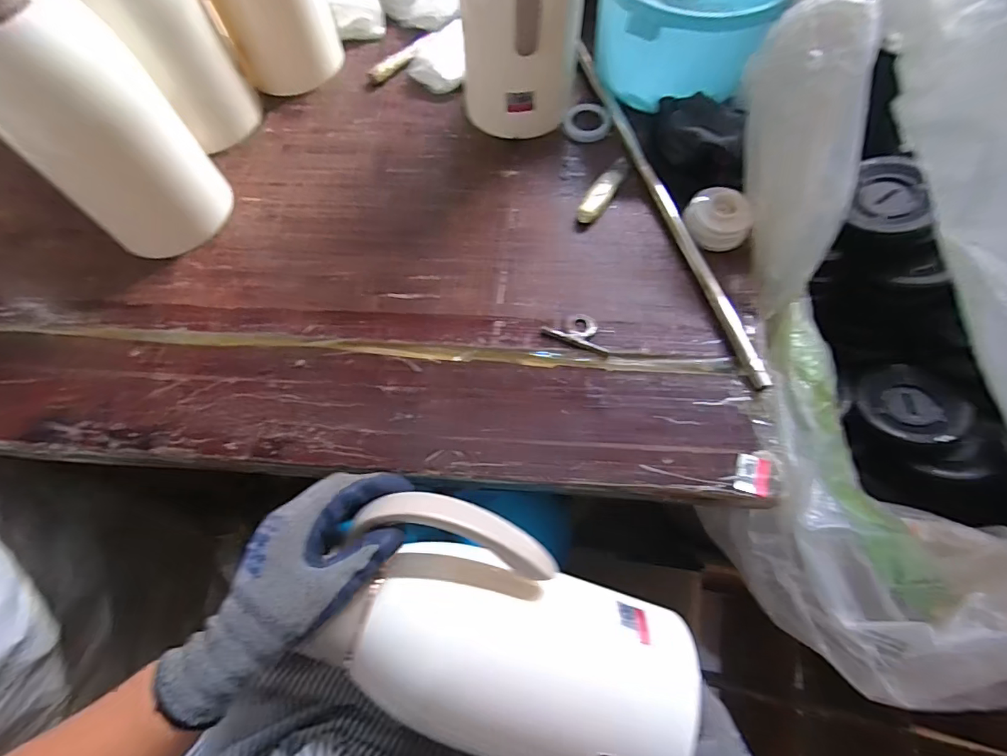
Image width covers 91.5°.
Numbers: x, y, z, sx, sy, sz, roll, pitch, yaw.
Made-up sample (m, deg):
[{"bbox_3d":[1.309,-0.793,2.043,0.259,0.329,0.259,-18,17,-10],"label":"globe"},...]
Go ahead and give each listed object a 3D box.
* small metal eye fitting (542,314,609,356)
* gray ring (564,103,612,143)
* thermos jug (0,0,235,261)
[{"bbox_3d":[0.077,-0.050,0.502,0.069,0.004,0.035,20,70,8],"label":"small metal eye fitting"},{"bbox_3d":[0.104,-0.316,0.608,0.055,0.013,0.050,0,69,0],"label":"gray ring"},{"bbox_3d":[-0.377,-0.237,0.447,0.132,0.244,0.113,-43,74,-15],"label":"thermos jug"}]

